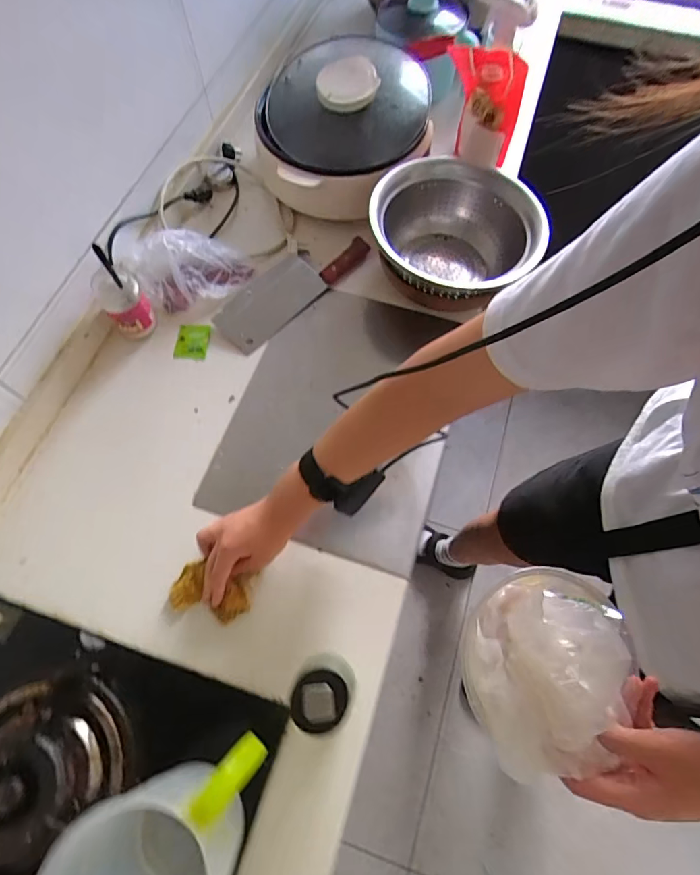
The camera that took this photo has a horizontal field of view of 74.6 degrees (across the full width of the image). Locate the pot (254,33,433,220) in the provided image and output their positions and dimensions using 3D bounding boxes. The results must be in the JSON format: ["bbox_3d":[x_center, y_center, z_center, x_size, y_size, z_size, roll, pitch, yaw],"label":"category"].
[{"bbox_3d":[-0.011,-0.489,0.743,0.274,0.170,0.268,0,67,-1],"label":"pot"}]

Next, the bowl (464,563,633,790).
[{"bbox_3d":[0.146,0.170,0.343,0.107,0.062,0.146,16,68,6],"label":"bowl"}]

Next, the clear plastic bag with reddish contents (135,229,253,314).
[{"bbox_3d":[-0.242,-0.263,0.702,0.160,0.068,0.099,-18,68,-8],"label":"clear plastic bag with reddish contents"}]

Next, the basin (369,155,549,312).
[{"bbox_3d":[0.146,-0.282,0.679,0.234,0.129,0.212,40,72,15],"label":"basin"}]

